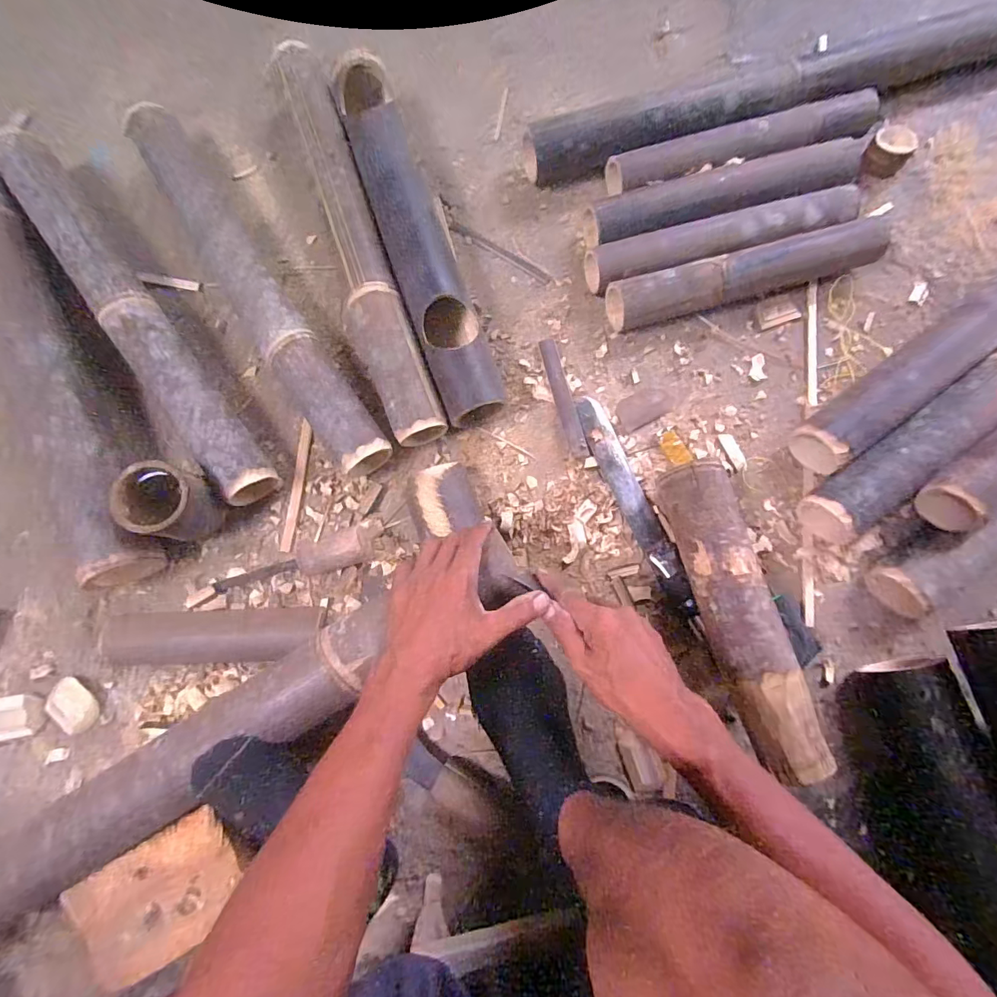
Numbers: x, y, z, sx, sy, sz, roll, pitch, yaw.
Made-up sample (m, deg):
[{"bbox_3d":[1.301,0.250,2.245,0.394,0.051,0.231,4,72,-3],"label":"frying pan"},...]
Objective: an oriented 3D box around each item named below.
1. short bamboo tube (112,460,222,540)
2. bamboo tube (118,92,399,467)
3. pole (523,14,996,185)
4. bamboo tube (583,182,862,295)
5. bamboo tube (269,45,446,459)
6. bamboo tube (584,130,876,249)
[{"bbox_3d":[-0.361,0.005,0.526,0.071,0.097,0.073,0,82,-1],"label":"short bamboo tube"},{"bbox_3d":[-0.298,-0.256,0.572,0.068,0.080,0.530,-33,84,-5],"label":"bamboo tube"},{"bbox_3d":[0.649,-0.603,0.628,1.261,0.072,0.073,-13,82,-3],"label":"pole"},{"bbox_3d":[0.296,-0.339,0.614,0.371,0.050,0.054,-15,82,-3],"label":"bamboo tube"},{"bbox_3d":[-0.185,-0.319,0.590,0.074,0.069,0.532,-20,83,-4],"label":"bamboo tube"},{"bbox_3d":[0.310,-0.410,0.622,0.402,0.044,0.060,-16,82,-3],"label":"bamboo tube"}]

